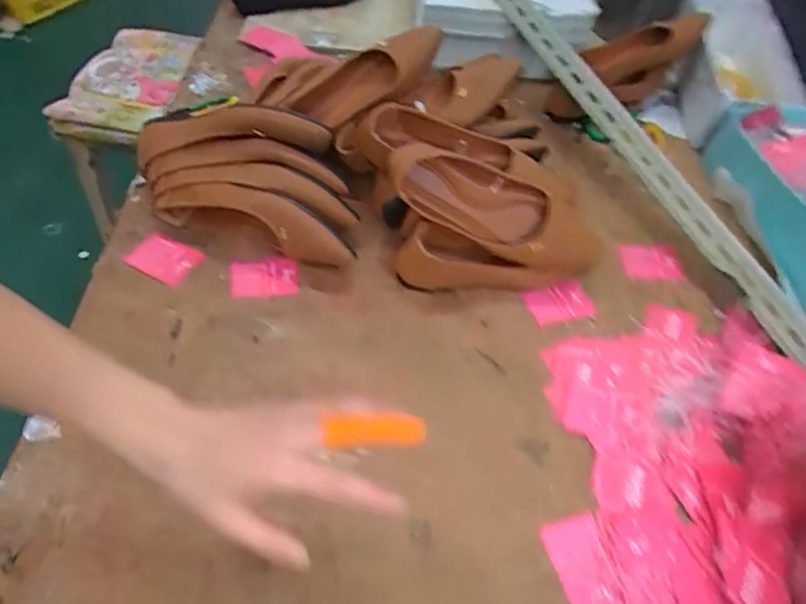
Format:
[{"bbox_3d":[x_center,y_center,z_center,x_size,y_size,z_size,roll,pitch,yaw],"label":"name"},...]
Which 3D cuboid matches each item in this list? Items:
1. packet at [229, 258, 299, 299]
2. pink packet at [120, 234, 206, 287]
[{"bbox_3d":[-0.158,-0.026,0.652,0.075,0.009,0.055,-3,51,-7],"label":"packet"},{"bbox_3d":[-0.273,-0.051,0.648,0.073,0.009,0.054,24,53,15],"label":"pink packet"}]

